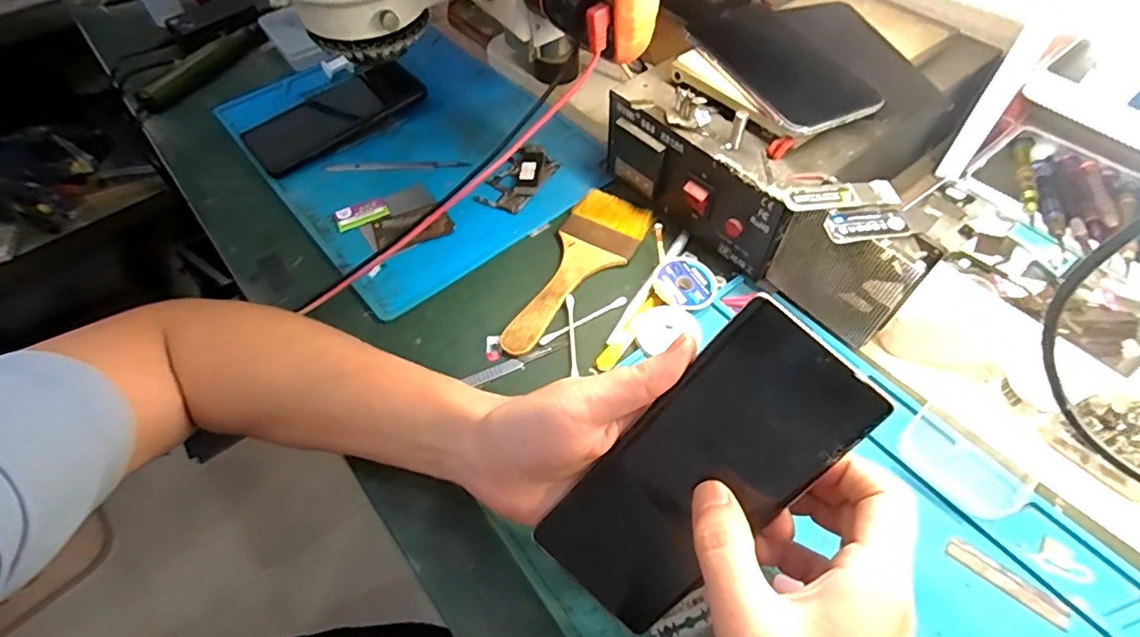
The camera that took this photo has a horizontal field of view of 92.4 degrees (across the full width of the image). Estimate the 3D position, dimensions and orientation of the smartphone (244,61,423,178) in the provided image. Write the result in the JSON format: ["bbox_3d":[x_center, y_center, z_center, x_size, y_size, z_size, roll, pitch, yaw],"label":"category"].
[{"bbox_3d":[-0.224,-0.195,0.523,0.164,0.013,0.071,-33,71,-10],"label":"smartphone"}]

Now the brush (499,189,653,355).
[{"bbox_3d":[0.003,-0.035,0.414,0.061,0.007,0.160,23,60,19],"label":"brush"}]

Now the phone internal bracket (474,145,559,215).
[{"bbox_3d":[-0.045,-0.121,0.474,0.046,0.009,0.075,28,61,21],"label":"phone internal bracket"}]

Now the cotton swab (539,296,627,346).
[{"bbox_3d":[0.010,0.001,0.389,0.070,0.004,0.006,-28,58,-15],"label":"cotton swab"}]

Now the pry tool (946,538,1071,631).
[{"bbox_3d":[0.227,0.136,0.283,0.056,0.004,0.012,35,64,24],"label":"pry tool"}]

